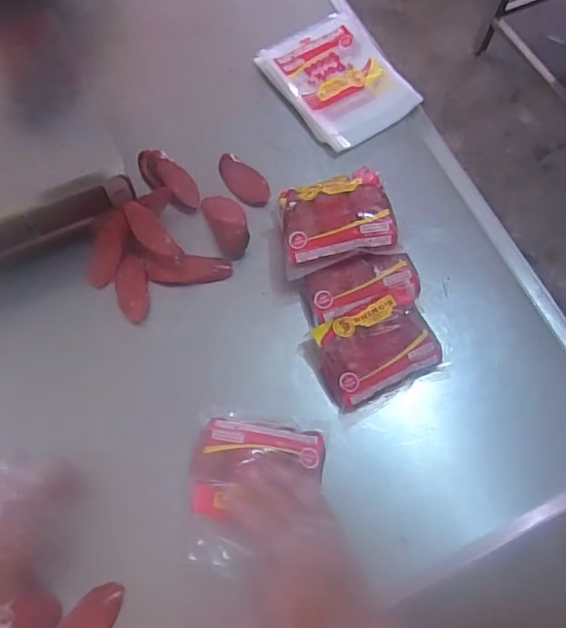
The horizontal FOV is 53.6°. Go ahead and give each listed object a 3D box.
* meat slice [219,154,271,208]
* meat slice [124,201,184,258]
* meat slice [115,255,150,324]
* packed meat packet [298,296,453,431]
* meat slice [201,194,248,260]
[{"bbox_3d":[-0.056,-0.185,0.766,0.042,0.019,0.101,-34,72,-15],"label":"meat slice"},{"bbox_3d":[-0.166,-0.102,0.703,0.036,0.012,0.088,-45,97,-16],"label":"meat slice"},{"bbox_3d":[-0.188,-0.030,0.700,0.038,0.012,0.089,-7,68,-6],"label":"meat slice"},{"bbox_3d":[0.109,0.045,0.656,0.142,0.051,0.109,-26,71,-12],"label":"packed meat packet"},{"bbox_3d":[-0.070,-0.118,0.723,0.044,0.036,0.095,-21,70,-11],"label":"meat slice"}]

